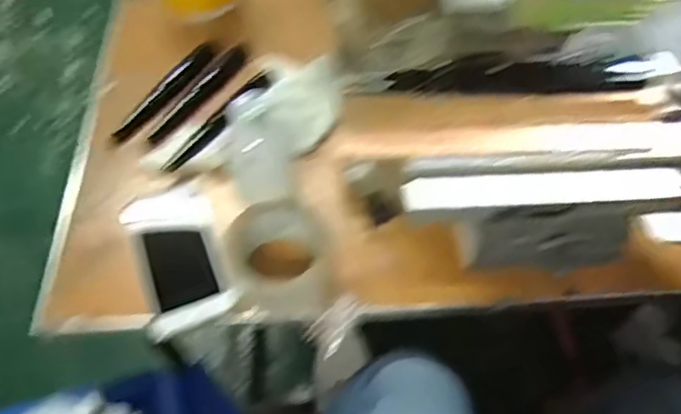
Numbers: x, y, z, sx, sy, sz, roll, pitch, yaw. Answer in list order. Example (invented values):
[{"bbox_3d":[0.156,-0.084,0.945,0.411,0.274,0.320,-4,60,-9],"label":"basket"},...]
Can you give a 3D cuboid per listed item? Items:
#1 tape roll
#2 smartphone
[{"bbox_3d":[-0.056,0.052,0.557,0.091,0.054,0.101,-20,58,-10],"label":"tape roll"},{"bbox_3d":[-0.158,0.044,0.582,0.082,0.014,0.159,-21,58,-10],"label":"smartphone"}]

